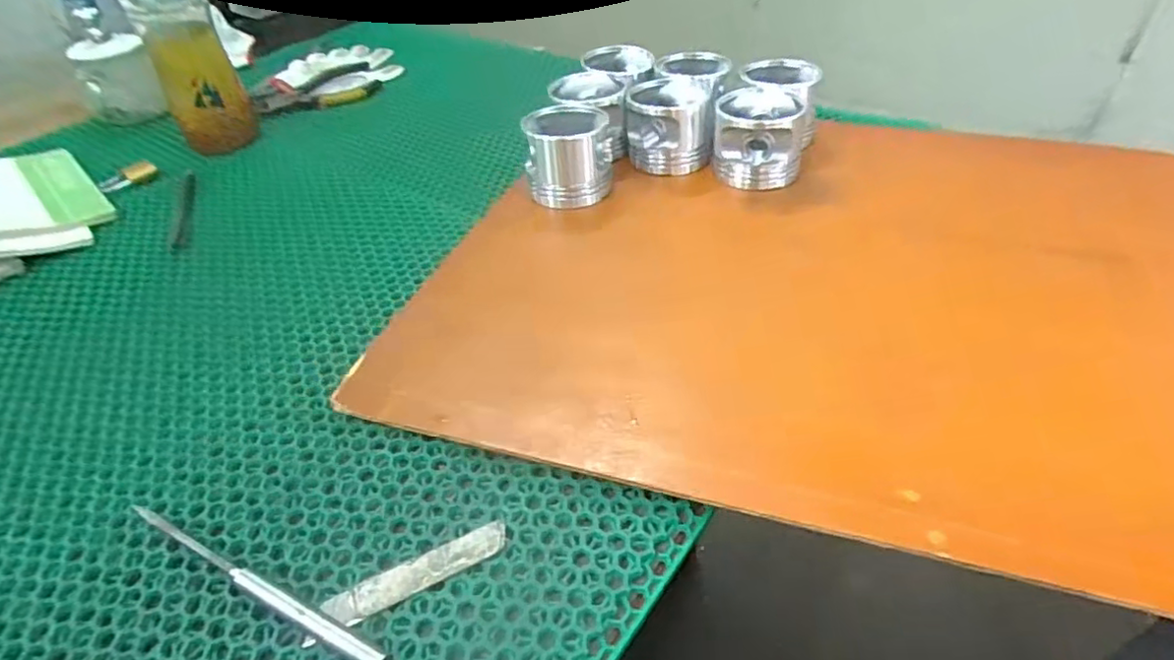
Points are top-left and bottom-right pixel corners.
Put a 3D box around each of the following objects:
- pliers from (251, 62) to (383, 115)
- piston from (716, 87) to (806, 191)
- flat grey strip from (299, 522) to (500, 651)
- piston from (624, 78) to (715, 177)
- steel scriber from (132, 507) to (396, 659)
[{"bbox_3d":[-0.343,-0.306,0.807,0.164,0.026,0.072,-34,49,-28],"label":"pliers"},{"bbox_3d":[0.160,-0.176,0.589,0.076,0.072,0.072,7,43,13],"label":"piston"},{"bbox_3d":[-0.090,0.124,0.319,0.101,0.008,0.020,-24,47,-20],"label":"flat grey strip"},{"bbox_3d":[0.081,-0.200,0.621,0.082,0.068,0.074,0,42,5],"label":"piston"},{"bbox_3d":[-0.169,0.127,0.316,0.181,0.009,0.010,17,47,21],"label":"steel scriber"}]

